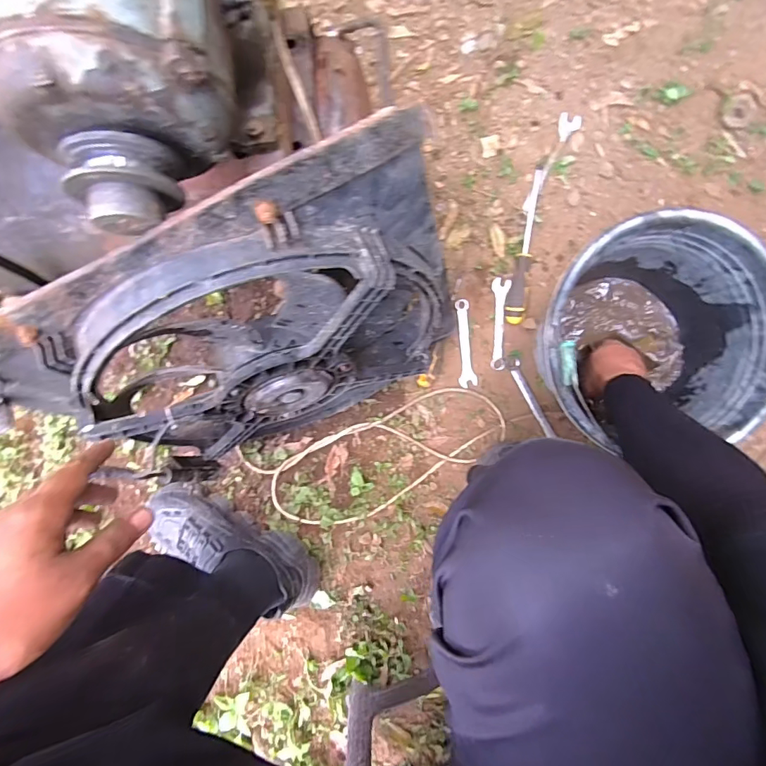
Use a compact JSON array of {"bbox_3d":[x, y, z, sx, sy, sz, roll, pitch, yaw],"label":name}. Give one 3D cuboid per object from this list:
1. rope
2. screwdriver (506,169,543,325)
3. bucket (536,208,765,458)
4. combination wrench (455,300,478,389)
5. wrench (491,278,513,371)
[{"bbox_3d":[-0.011,0.131,0.735,0.434,0.024,0.165,-15,91,7],"label":"rope"},{"bbox_3d":[0.219,-0.212,0.689,0.026,0.027,0.238,8,94,6],"label":"screwdriver"},{"bbox_3d":[0.323,-0.070,0.583,0.261,0.208,0.242,0,96,1],"label":"bucket"},{"bbox_3d":[0.135,-0.064,0.732,0.028,0.005,0.142,-5,93,6],"label":"combination wrench"},{"bbox_3d":[0.193,-0.095,0.728,0.027,0.006,0.146,1,93,6],"label":"wrench"}]

